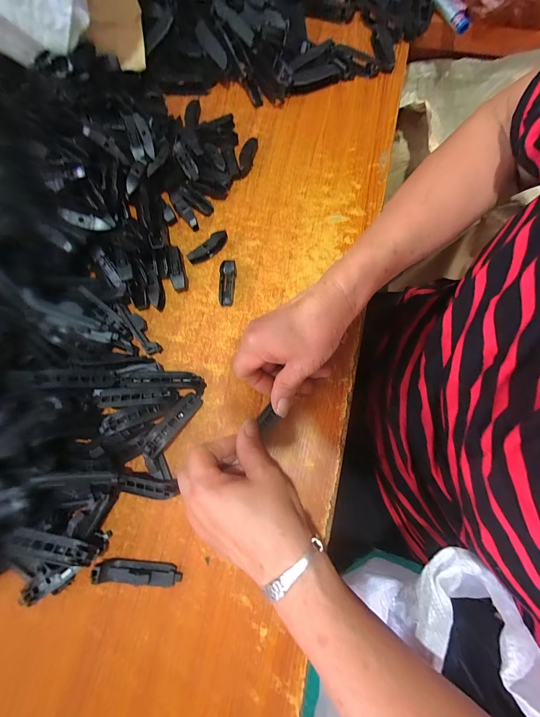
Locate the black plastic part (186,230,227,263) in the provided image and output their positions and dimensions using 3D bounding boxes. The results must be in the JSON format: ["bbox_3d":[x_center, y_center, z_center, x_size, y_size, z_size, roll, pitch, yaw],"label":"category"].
[{"bbox_3d":[-0.071,-0.127,0.338,0.051,0.016,0.013,-40,80,-9],"label":"black plastic part"}]

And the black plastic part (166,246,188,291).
[{"bbox_3d":[-0.106,-0.102,0.334,0.017,0.015,0.051,-15,77,-3],"label":"black plastic part"}]

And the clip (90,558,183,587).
[{"bbox_3d":[-0.119,0.194,0.262,0.075,0.015,0.017,5,77,1],"label":"clip"}]

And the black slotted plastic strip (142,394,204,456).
[{"bbox_3d":[-0.096,0.064,0.288,0.019,0.009,0.070,34,62,8],"label":"black slotted plastic strip"}]

